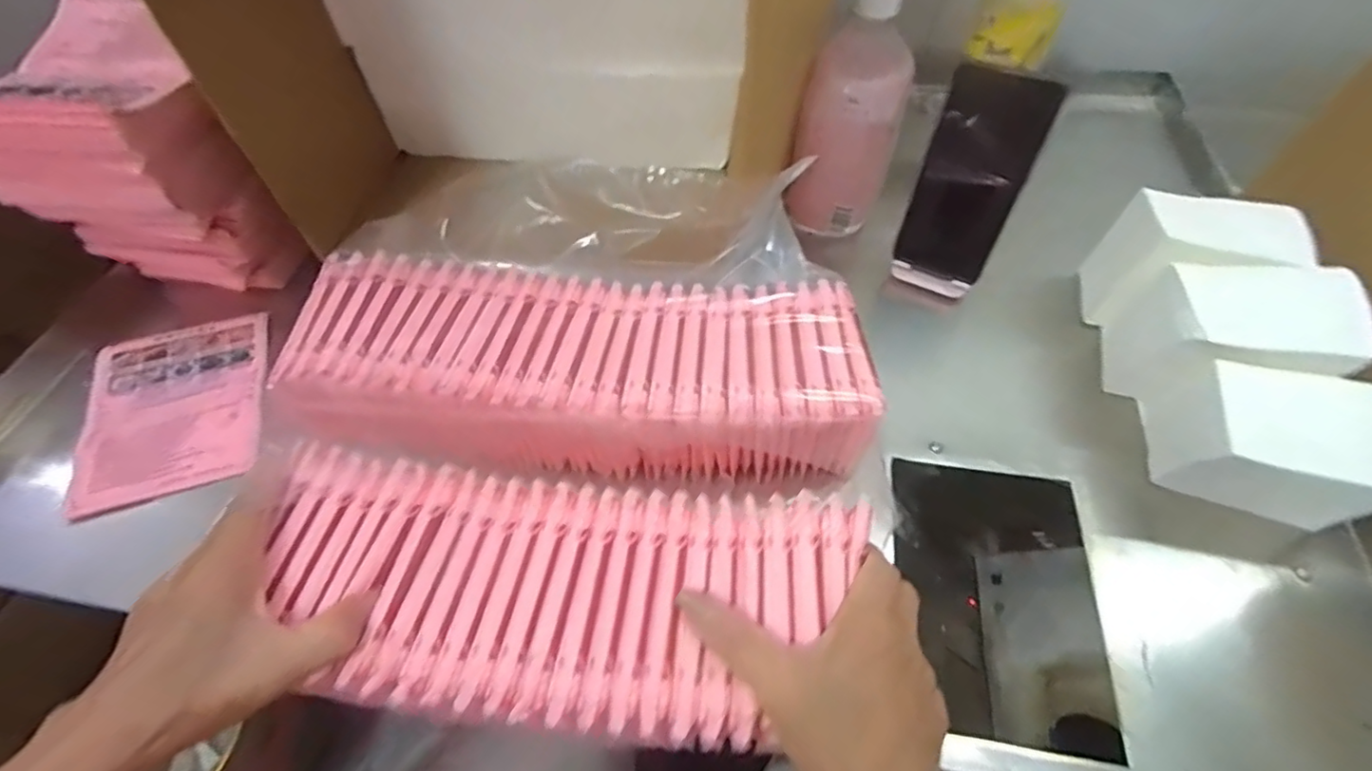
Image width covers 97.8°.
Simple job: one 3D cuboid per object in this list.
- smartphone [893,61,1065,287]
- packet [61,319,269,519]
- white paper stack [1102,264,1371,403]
[{"bbox_3d":[0.225,-0.160,0.477,0.074,0.163,0.009,23,48,18],"label":"smartphone"},{"bbox_3d":[-0.394,0.015,0.465,0.118,0.014,0.156,-17,57,-11],"label":"packet"},{"bbox_3d":[0.377,-0.025,0.424,0.113,0.108,0.086,11,57,8],"label":"white paper stack"}]

